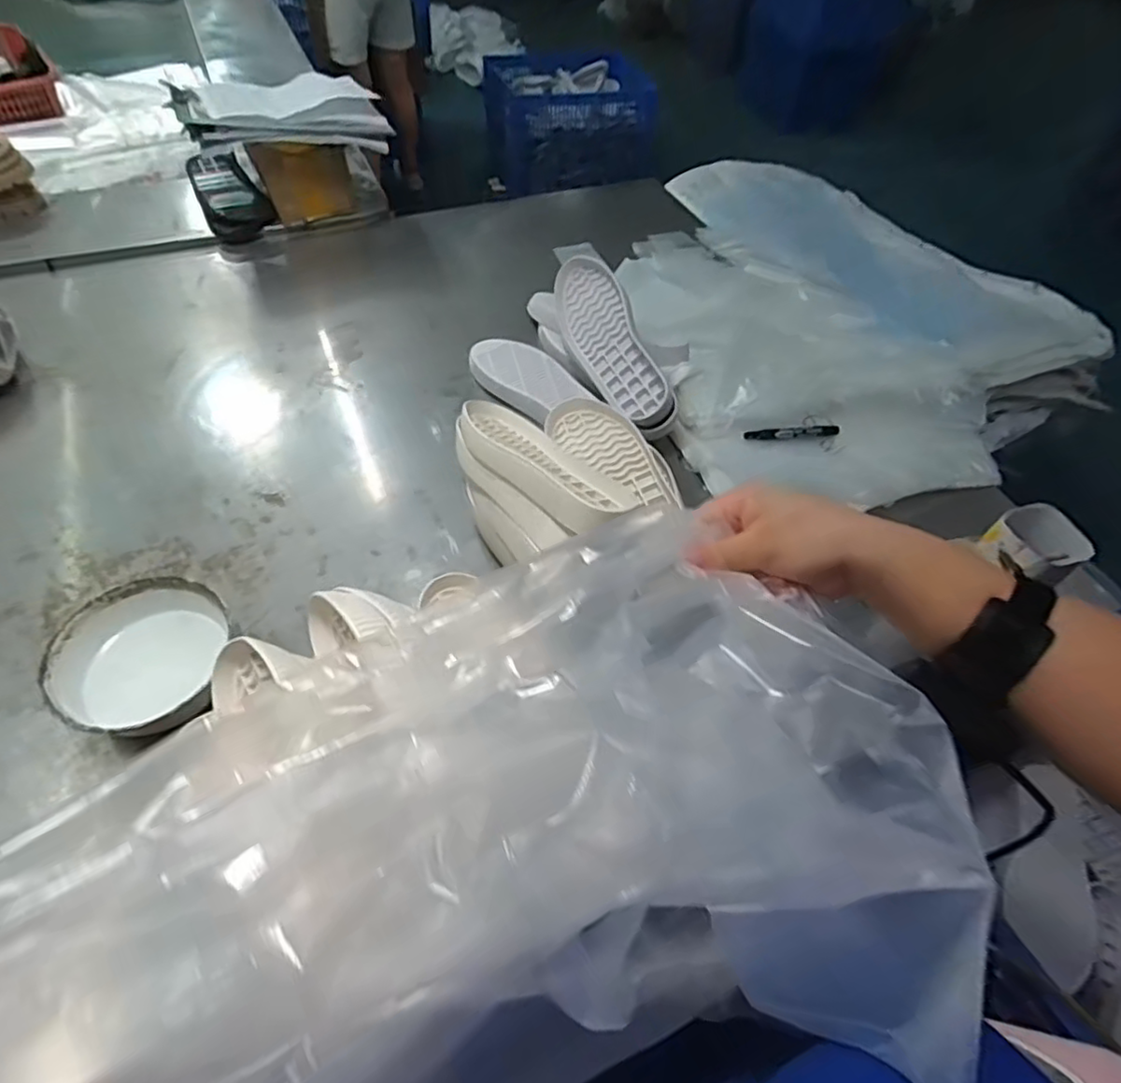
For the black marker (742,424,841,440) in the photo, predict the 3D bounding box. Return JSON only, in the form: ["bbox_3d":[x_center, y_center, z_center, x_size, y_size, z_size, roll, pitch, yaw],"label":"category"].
[{"bbox_3d":[0.272,-0.127,0.763,0.105,0.013,0.010,-2,53,10],"label":"black marker"}]

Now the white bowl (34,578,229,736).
[{"bbox_3d":[-0.388,0.107,0.600,0.136,0.054,0.138,2,54,-3],"label":"white bowl"}]

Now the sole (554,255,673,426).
[{"bbox_3d":[0.058,-0.247,0.805,0.017,0.092,0.243,4,59,-52],"label":"sole"}]

